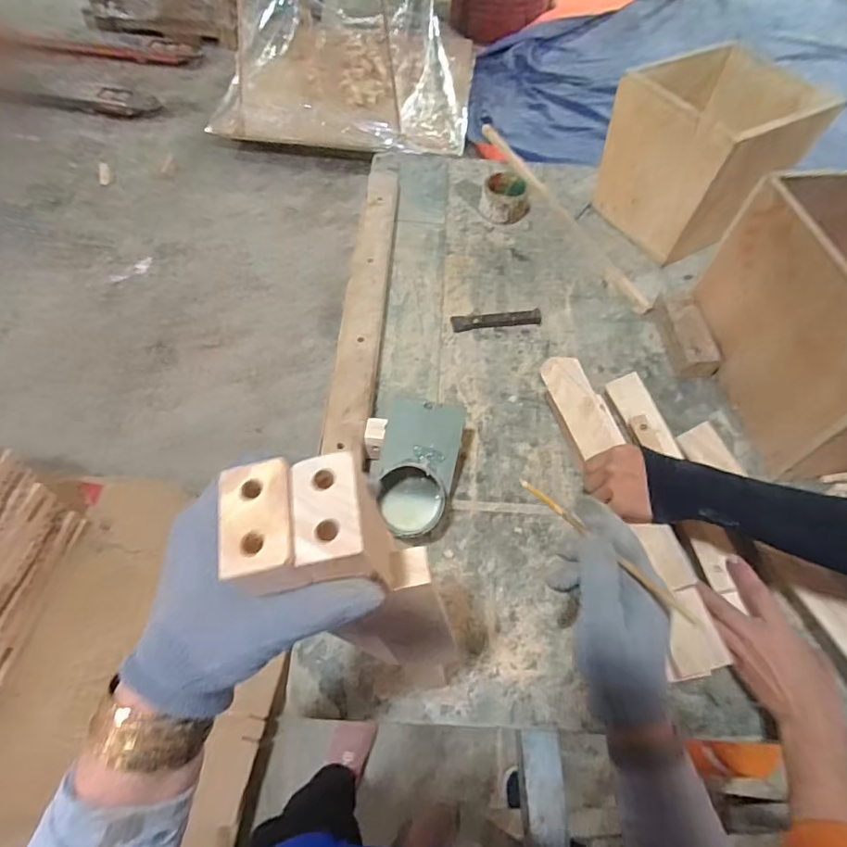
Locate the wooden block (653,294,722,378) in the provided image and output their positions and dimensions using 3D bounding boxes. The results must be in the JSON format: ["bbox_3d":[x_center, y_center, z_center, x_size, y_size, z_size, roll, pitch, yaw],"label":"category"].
[{"bbox_3d":[0.402,-0.138,0.793,0.057,0.042,0.141,-1,58,-4],"label":"wooden block"}]

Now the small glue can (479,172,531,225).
[{"bbox_3d":[0.154,-0.417,0.959,0.091,0.047,0.096,12,58,5],"label":"small glue can"}]

